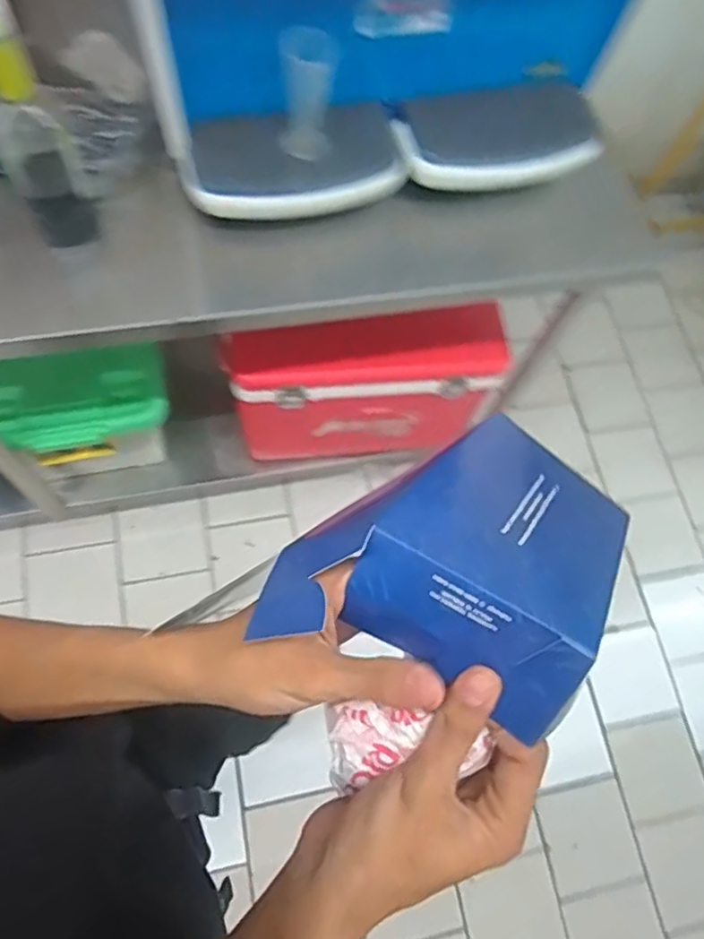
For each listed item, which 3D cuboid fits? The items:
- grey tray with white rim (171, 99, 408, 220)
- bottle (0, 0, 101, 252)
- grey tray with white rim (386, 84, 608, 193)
[{"bbox_3d":[-0.070,-0.370,0.796,0.262,0.078,0.097,-13,71,-11],"label":"grey tray with white rim"},{"bbox_3d":[-0.342,-0.361,0.683,0.072,0.264,0.086,-23,73,-14],"label":"bottle"},{"bbox_3d":[0.189,-0.424,0.831,0.263,0.031,0.126,-8,84,-9],"label":"grey tray with white rim"}]

